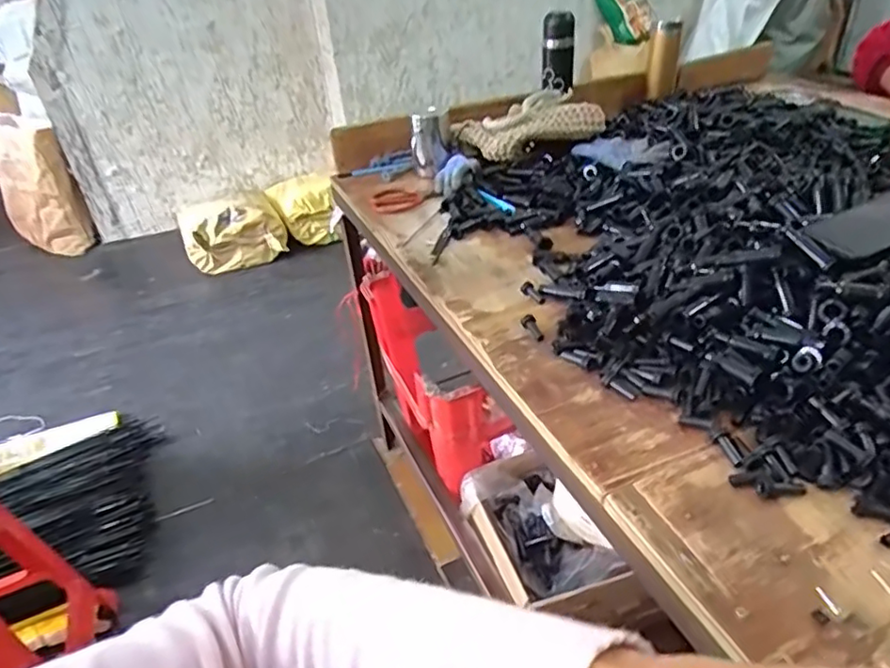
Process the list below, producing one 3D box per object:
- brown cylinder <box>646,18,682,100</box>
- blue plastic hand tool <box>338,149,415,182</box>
[{"bbox_3d":[0.483,-0.609,1.330,0.062,0.141,0.069,8,38,17],"label":"brown cylinder"},{"bbox_3d":[-0.133,-0.330,1.203,0.150,0.026,0.067,-19,38,-19],"label":"blue plastic hand tool"}]

